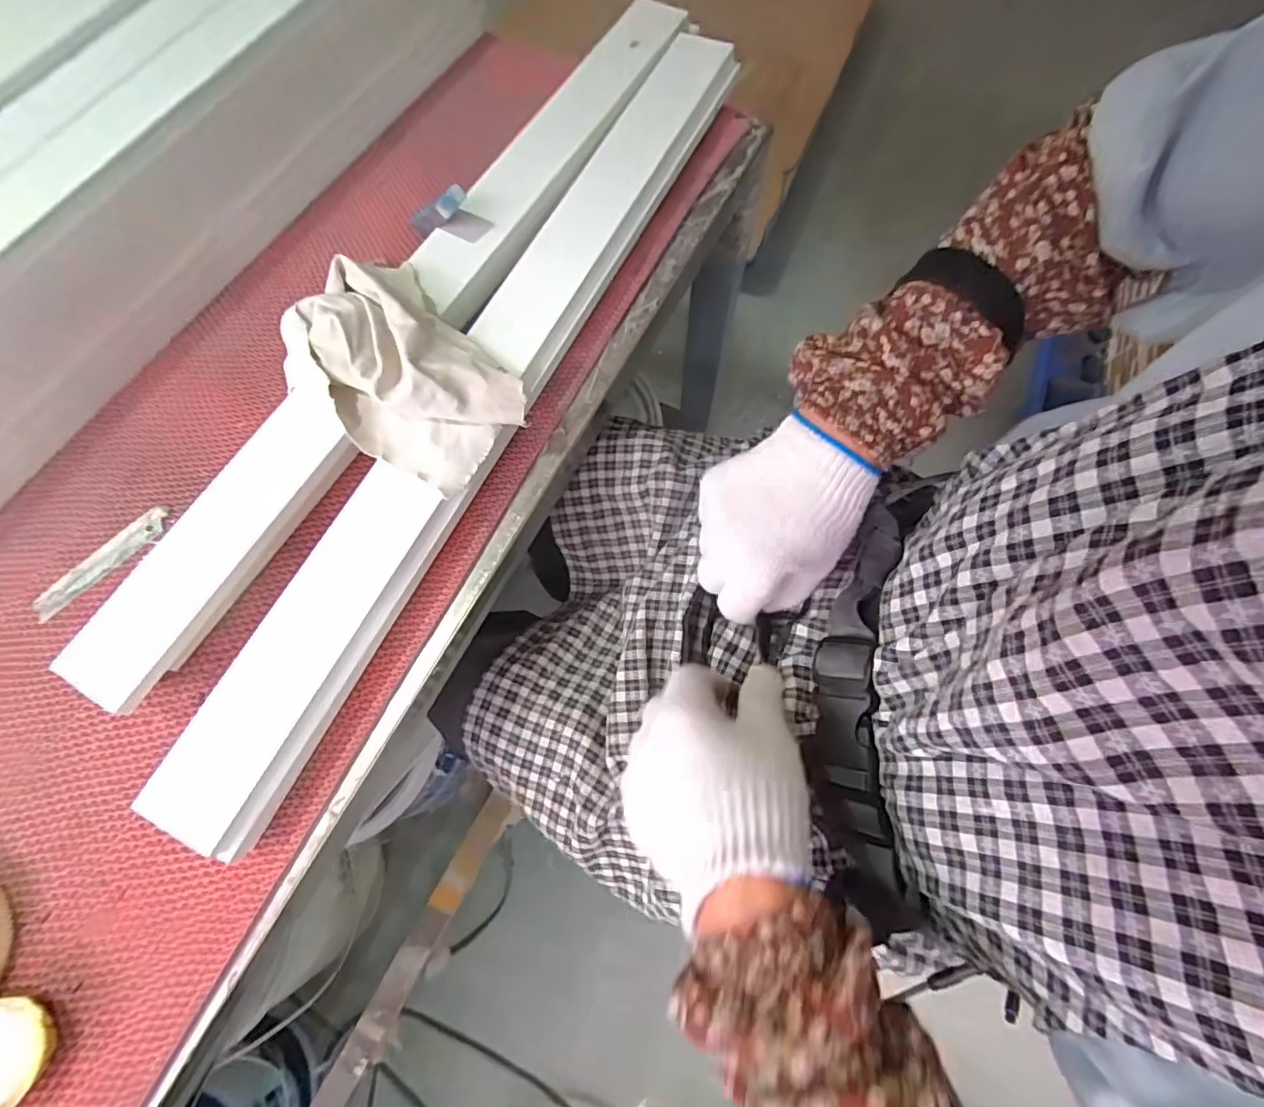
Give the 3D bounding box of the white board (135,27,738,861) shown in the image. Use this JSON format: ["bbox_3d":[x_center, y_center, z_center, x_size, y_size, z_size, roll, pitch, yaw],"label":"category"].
[{"bbox_3d":[-0.102,-0.148,0.420,0.074,0.026,0.742,28,76,-1],"label":"white board"}]

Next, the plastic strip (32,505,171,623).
[{"bbox_3d":[-0.399,0.005,0.417,0.022,0.007,0.107,40,76,14],"label":"plastic strip"}]

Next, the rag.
[{"bbox_3d":[-0.165,-0.138,0.401,0.179,0.044,0.129,36,75,13],"label":"rag"}]

